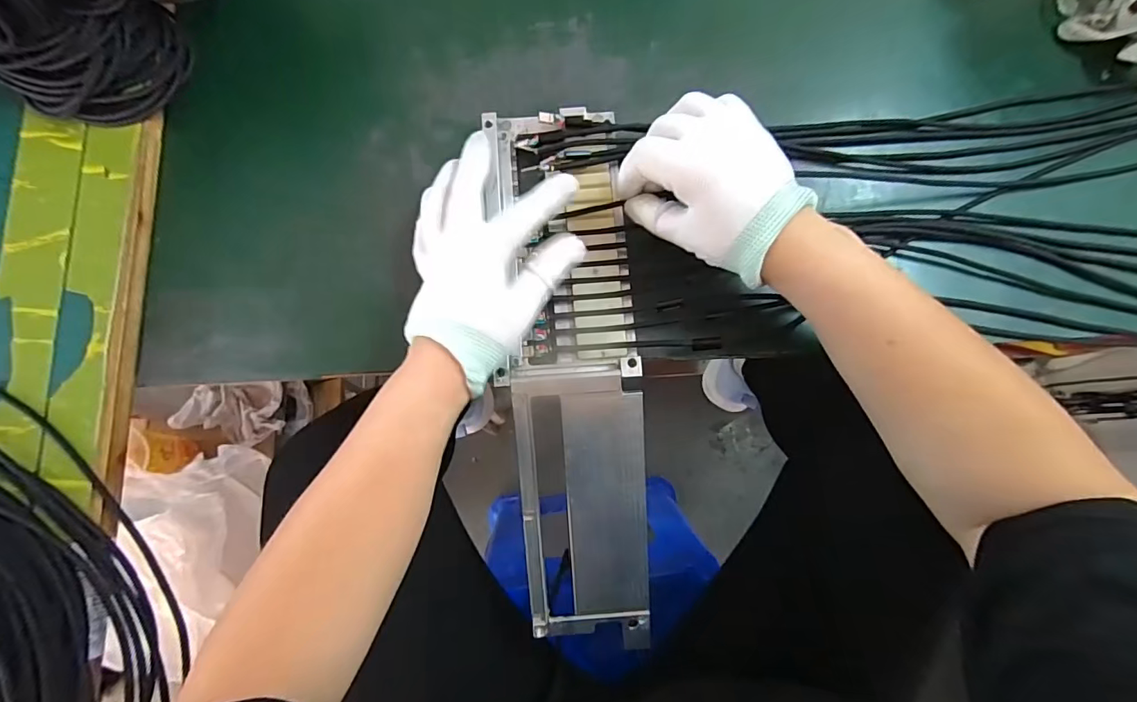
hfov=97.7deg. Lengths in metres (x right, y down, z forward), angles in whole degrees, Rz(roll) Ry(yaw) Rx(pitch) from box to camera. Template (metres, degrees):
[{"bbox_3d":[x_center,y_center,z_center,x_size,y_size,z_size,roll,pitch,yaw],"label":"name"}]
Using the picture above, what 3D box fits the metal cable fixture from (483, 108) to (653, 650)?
[{"bbox_3d":[0.001,0.019,0.353,0.094,0.047,0.388,-4,89,-1],"label":"metal cable fixture"}]

